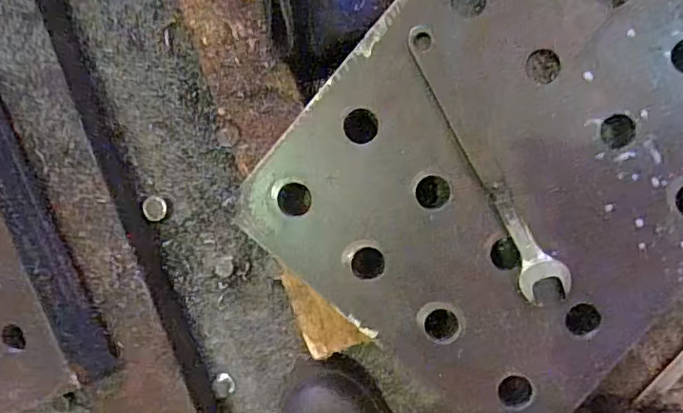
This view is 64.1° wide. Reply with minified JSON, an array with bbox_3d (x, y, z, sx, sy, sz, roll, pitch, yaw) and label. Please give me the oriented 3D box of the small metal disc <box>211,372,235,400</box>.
[{"bbox_3d":[-0.118,0.178,0.540,0.022,0.009,0.022,1,95,8],"label":"small metal disc"}]

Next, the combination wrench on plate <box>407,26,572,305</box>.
[{"bbox_3d":[0.110,-0.033,0.406,0.033,0.006,0.219,-26,91,10],"label":"combination wrench on plate"}]

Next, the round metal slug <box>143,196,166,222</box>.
[{"bbox_3d":[-0.183,0.002,0.535,0.021,0.005,0.024,6,96,8],"label":"round metal slug"}]

